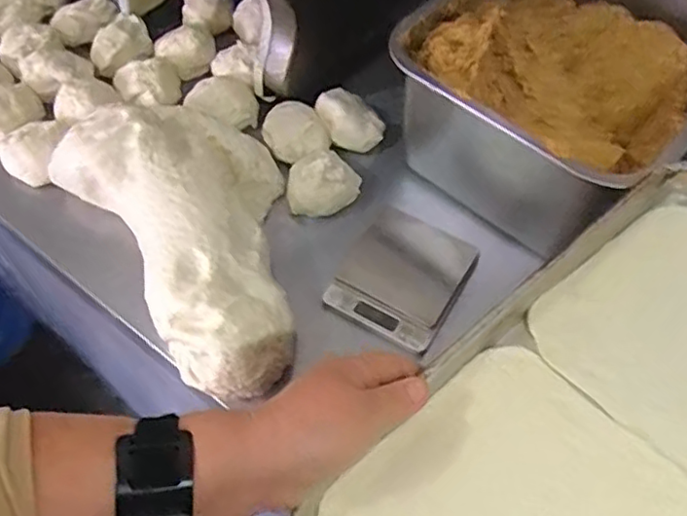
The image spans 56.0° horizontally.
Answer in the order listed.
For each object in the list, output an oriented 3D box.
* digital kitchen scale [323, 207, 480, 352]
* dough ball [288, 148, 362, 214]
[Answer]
[{"bbox_3d":[0.056,0.016,0.598,0.102,0.025,0.116,25,59,15],"label":"digital kitchen scale"},{"bbox_3d":[-0.025,-0.079,0.650,0.067,0.040,0.071,0,56,-1],"label":"dough ball"}]

